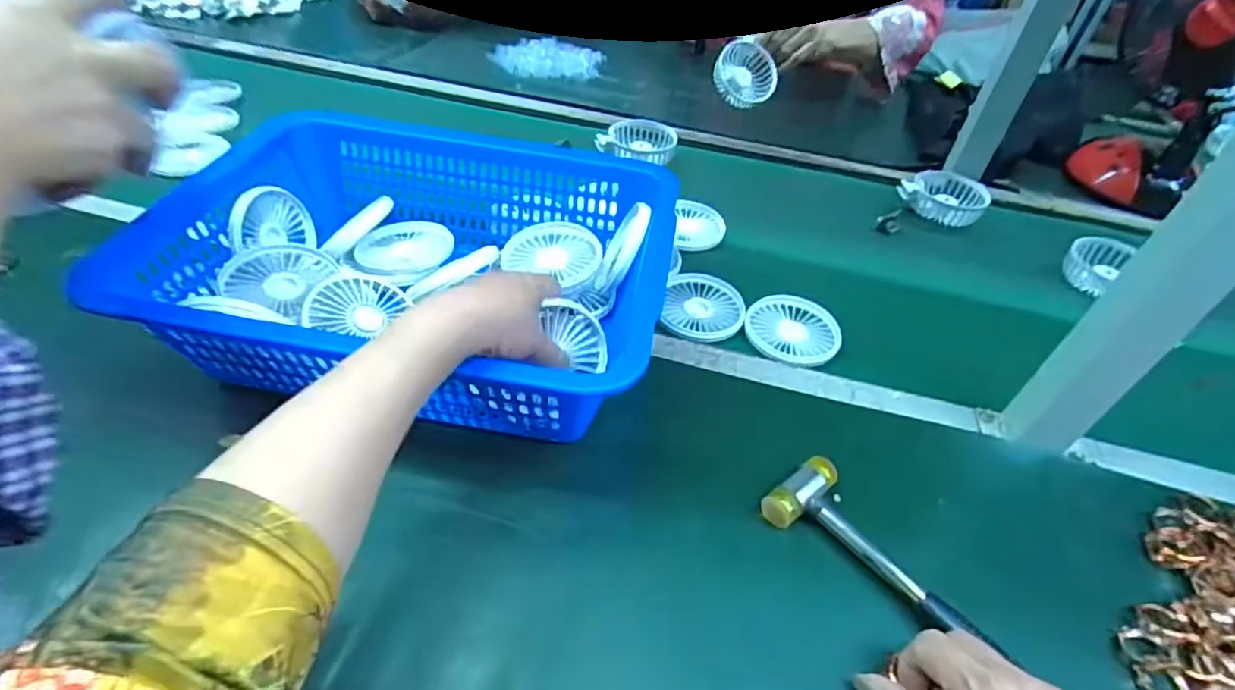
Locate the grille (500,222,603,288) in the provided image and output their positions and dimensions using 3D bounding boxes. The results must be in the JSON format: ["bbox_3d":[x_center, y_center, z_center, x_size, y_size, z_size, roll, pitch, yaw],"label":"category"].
[{"bbox_3d":[-0.054,-0.086,0.543,0.089,0.008,0.079,21,48,15],"label":"grille"}]

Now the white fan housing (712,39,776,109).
[{"bbox_3d":[0.178,-0.379,0.844,0.088,0.090,0.045,-41,19,-17],"label":"white fan housing"}]

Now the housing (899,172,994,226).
[{"bbox_3d":[0.411,-0.187,0.748,0.091,0.026,0.095,4,43,-4],"label":"housing"}]

